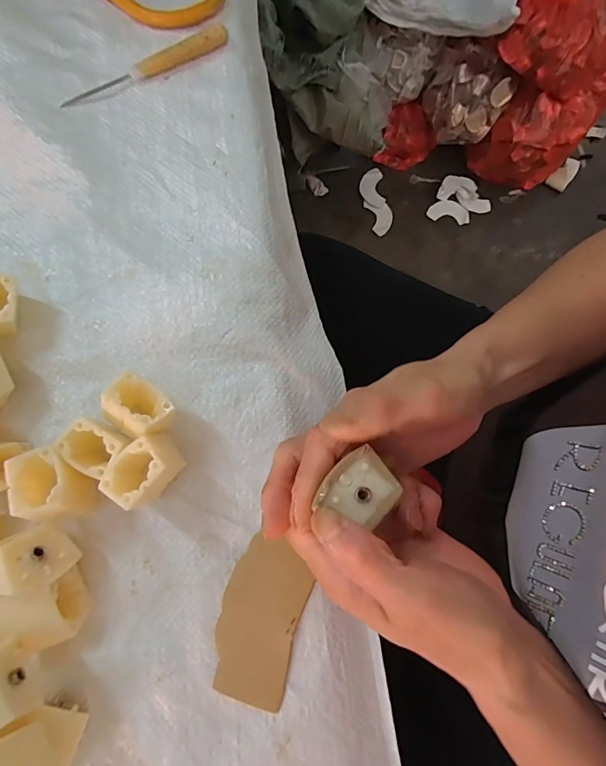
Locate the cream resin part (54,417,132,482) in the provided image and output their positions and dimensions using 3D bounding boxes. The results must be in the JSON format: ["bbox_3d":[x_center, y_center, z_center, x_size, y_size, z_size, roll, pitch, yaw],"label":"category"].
[{"bbox_3d":[-0.118,0.038,0.247,0.033,0.038,0.028,33,82,7],"label":"cream resin part"}]

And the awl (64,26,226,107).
[{"bbox_3d":[-0.118,-0.238,0.311,0.131,0.011,0.012,-24,80,-3],"label":"awl"}]

